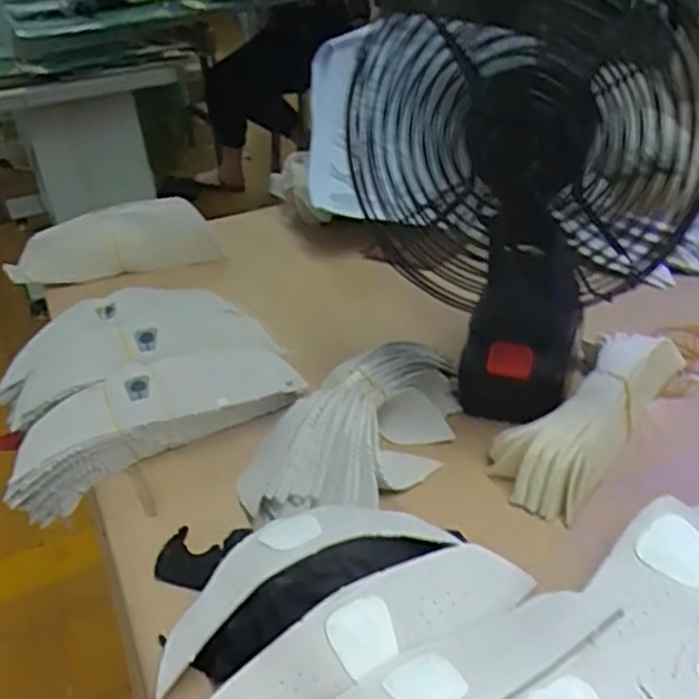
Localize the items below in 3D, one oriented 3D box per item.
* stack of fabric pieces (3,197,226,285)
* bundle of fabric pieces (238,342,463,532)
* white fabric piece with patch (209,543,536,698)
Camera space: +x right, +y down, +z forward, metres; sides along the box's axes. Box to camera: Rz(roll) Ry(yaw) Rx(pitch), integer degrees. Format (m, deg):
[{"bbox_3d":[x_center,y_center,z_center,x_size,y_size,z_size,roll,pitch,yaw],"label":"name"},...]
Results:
[{"bbox_3d":[-0.245,-0.114,0.773,0.207,0.056,0.089,-6,34,-1],"label":"stack of fabric pieces"},{"bbox_3d":[0.010,0.052,0.500,0.186,0.052,0.100,-22,37,-23],"label":"bundle of fabric pieces"},{"bbox_3d":[0.007,0.148,0.371,0.192,0.019,0.051,-23,77,-20],"label":"white fabric piece with patch"}]

